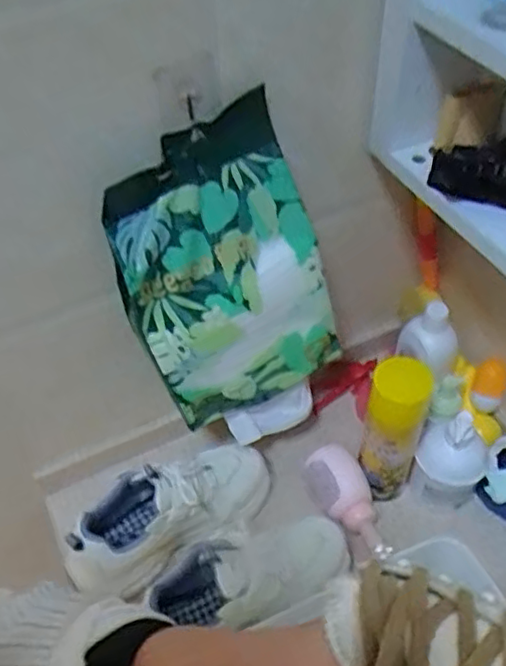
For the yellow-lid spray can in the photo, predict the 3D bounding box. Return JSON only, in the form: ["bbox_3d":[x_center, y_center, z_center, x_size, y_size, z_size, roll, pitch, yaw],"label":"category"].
[{"bbox_3d":[0.162,0.118,0.747,0.062,0.208,0.063,-1,49,1],"label":"yellow-lid spray can"}]

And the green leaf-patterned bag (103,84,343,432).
[{"bbox_3d":[-0.028,-0.049,0.659,0.198,0.320,0.039,-26,34,-6],"label":"green leaf-patterned bag"}]

